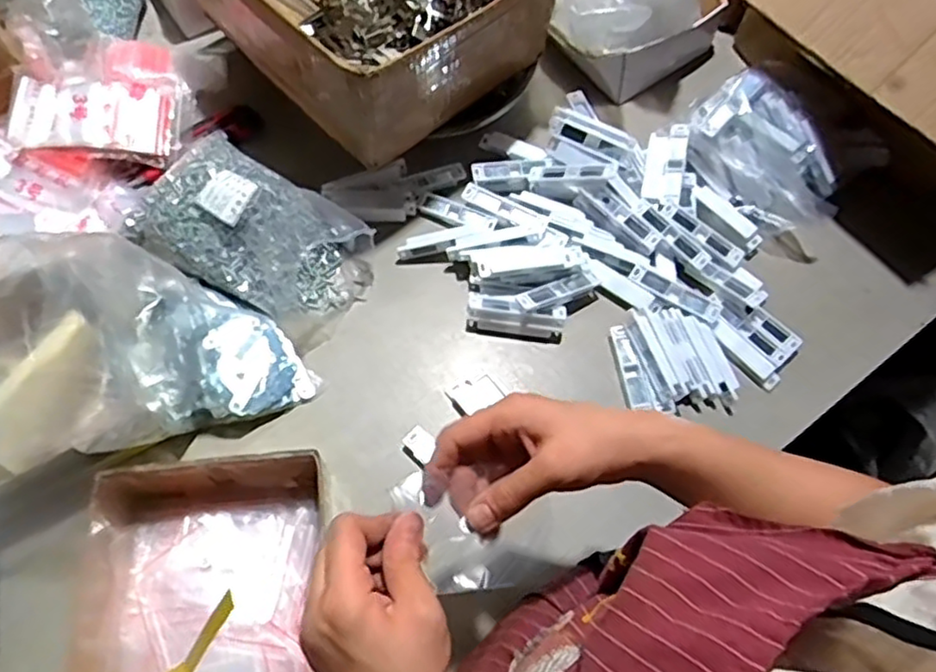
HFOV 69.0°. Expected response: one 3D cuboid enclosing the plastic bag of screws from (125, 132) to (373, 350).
[{"bbox_3d":[-0.207,-0.102,0.667,0.218,0.089,0.134,32,68,11],"label":"plastic bag of screws"}]

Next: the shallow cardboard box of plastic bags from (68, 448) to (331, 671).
[{"bbox_3d":[-0.202,0.225,0.521,0.187,0.069,0.251,-9,67,-7],"label":"shallow cardboard box of plastic bags"}]

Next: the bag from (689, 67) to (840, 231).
[{"bbox_3d":[0.321,-0.200,0.735,0.091,0.064,0.179,-39,74,-18],"label":"bag"}]

